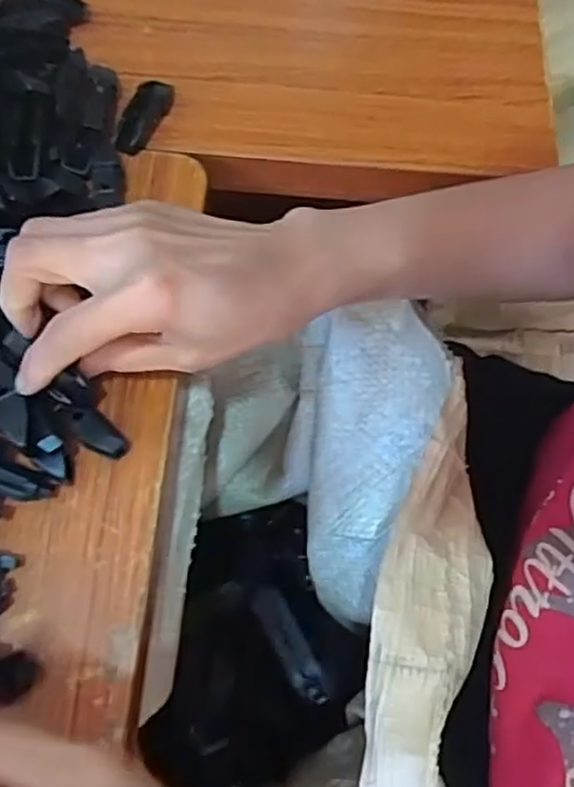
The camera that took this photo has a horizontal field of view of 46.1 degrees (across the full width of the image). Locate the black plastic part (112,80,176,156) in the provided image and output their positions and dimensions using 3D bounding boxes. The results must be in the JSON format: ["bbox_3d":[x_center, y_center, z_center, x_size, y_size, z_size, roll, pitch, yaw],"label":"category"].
[{"bbox_3d":[-0.082,-0.161,0.387,0.017,0.015,0.055,20,67,5],"label":"black plastic part"}]

